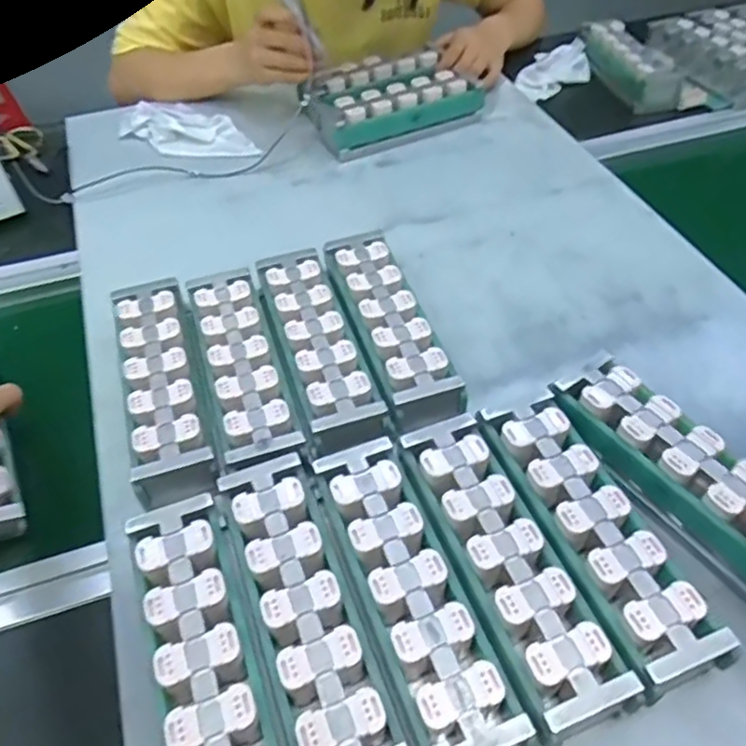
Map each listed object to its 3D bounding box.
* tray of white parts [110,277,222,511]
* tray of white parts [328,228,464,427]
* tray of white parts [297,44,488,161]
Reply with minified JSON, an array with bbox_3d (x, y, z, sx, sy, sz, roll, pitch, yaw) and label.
[{"bbox_3d":[-0.157,0.005,0.476,0.054,0.034,0.194,-17,50,-9],"label":"tray of white parts"},{"bbox_3d":[0.014,-0.034,0.515,0.056,0.052,0.199,-16,50,-9],"label":"tray of white parts"},{"bbox_3d":[0.014,-0.328,0.767,0.193,0.056,0.137,-24,52,-15],"label":"tray of white parts"}]

